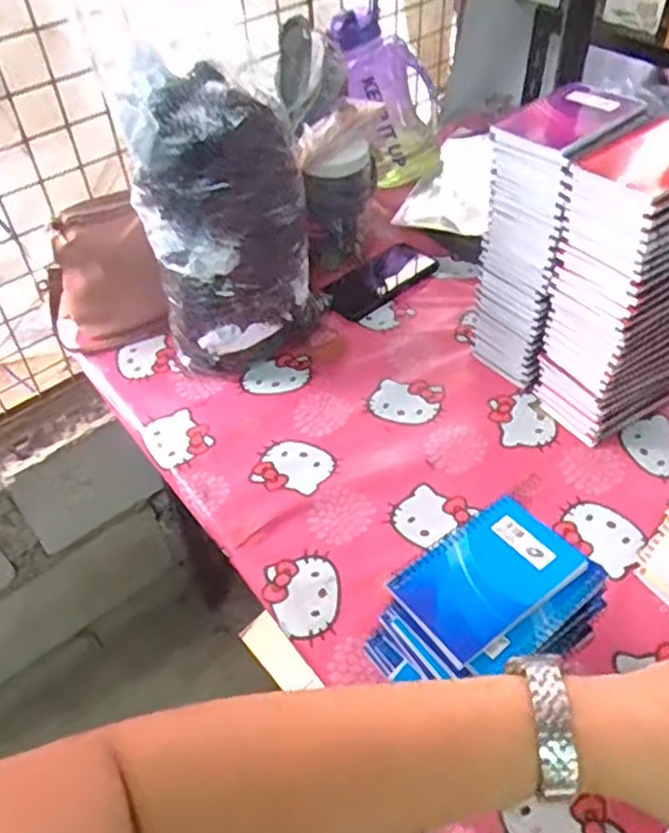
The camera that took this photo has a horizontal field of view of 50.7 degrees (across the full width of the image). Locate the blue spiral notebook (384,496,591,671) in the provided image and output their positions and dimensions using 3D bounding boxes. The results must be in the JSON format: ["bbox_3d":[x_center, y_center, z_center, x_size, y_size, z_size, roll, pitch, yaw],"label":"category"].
[{"bbox_3d":[0.115,0.120,0.535,0.132,0.012,0.082,-29,51,-21],"label":"blue spiral notebook"}]

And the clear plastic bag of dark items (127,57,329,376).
[{"bbox_3d":[-0.114,-0.199,0.772,0.170,0.325,0.103,-11,47,-6],"label":"clear plastic bag of dark items"}]

